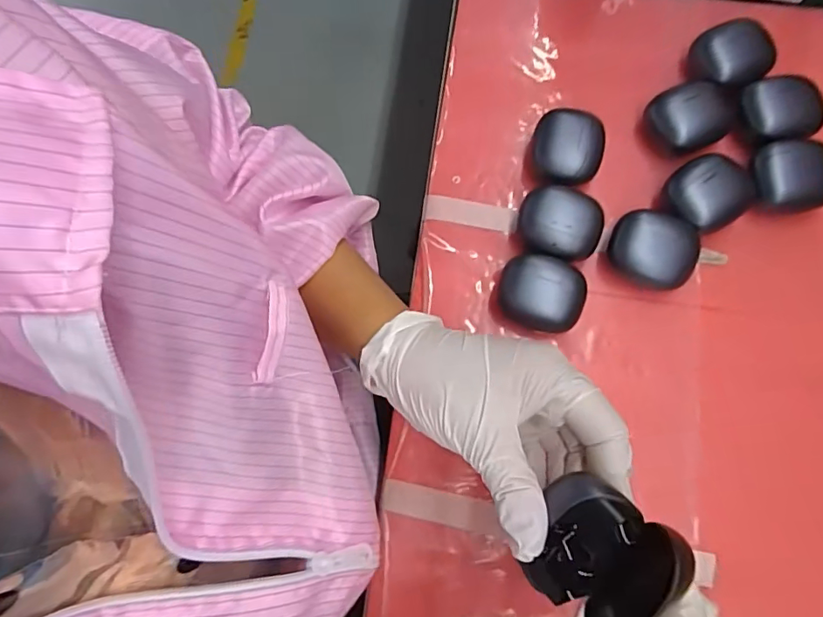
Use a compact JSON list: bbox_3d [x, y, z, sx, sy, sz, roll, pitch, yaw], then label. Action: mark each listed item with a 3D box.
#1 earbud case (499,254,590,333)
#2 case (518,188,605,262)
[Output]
[{"bbox_3d":[0.088,-0.008,0.344,0.055,0.031,0.047,8,76,4],"label":"earbud case"},{"bbox_3d":[0.104,-0.057,0.357,0.055,0.029,0.049,8,76,4],"label":"case"}]

